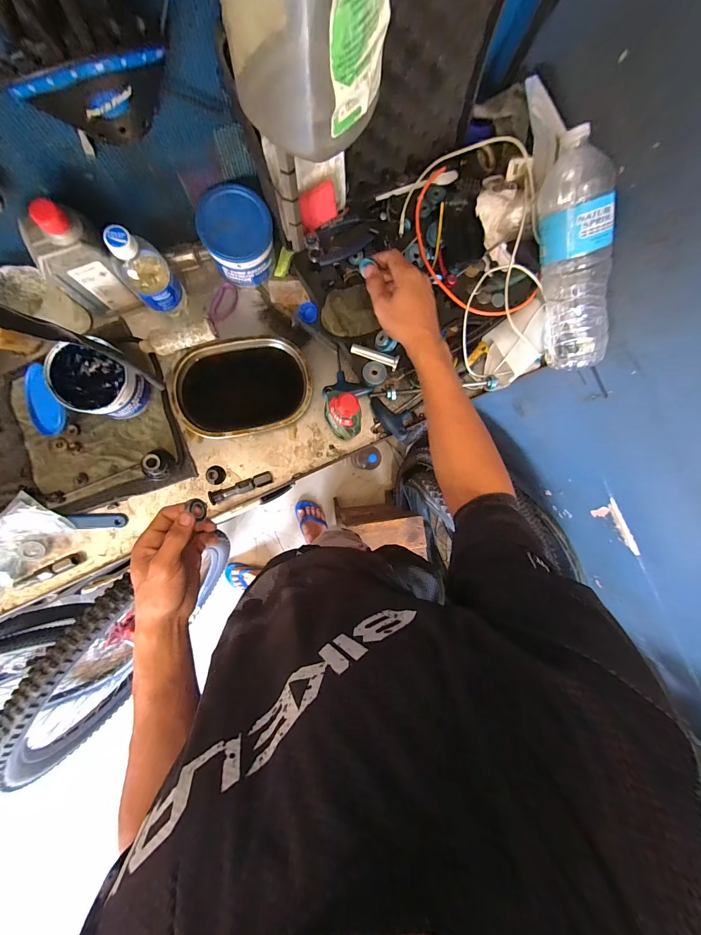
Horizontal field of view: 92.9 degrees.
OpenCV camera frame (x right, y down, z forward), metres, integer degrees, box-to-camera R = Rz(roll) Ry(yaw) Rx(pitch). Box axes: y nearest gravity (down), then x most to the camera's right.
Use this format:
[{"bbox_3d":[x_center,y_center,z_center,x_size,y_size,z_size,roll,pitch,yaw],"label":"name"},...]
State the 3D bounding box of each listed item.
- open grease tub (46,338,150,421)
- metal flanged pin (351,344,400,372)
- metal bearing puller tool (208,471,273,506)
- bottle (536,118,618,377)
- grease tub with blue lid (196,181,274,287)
[{"bbox_3d":[-0.367,-0.125,0.493,0.105,0.082,0.098,45,86,-5],"label":"open grease tub"},{"bbox_3d":[0.038,-0.174,0.520,0.076,0.019,0.022,21,88,-6],"label":"metal flanged pin"},{"bbox_3d":[-0.181,0.033,0.554,0.104,0.020,0.021,-20,91,-6],"label":"metal bearing puller tool"},{"bbox_3d":[0.337,-0.301,0.493,0.081,0.074,0.298,-27,121,-6],"label":"bottle"},{"bbox_3d":[-0.169,-0.349,0.512,0.099,0.087,0.101,0,89,-6],"label":"grease tub with blue lid"}]

